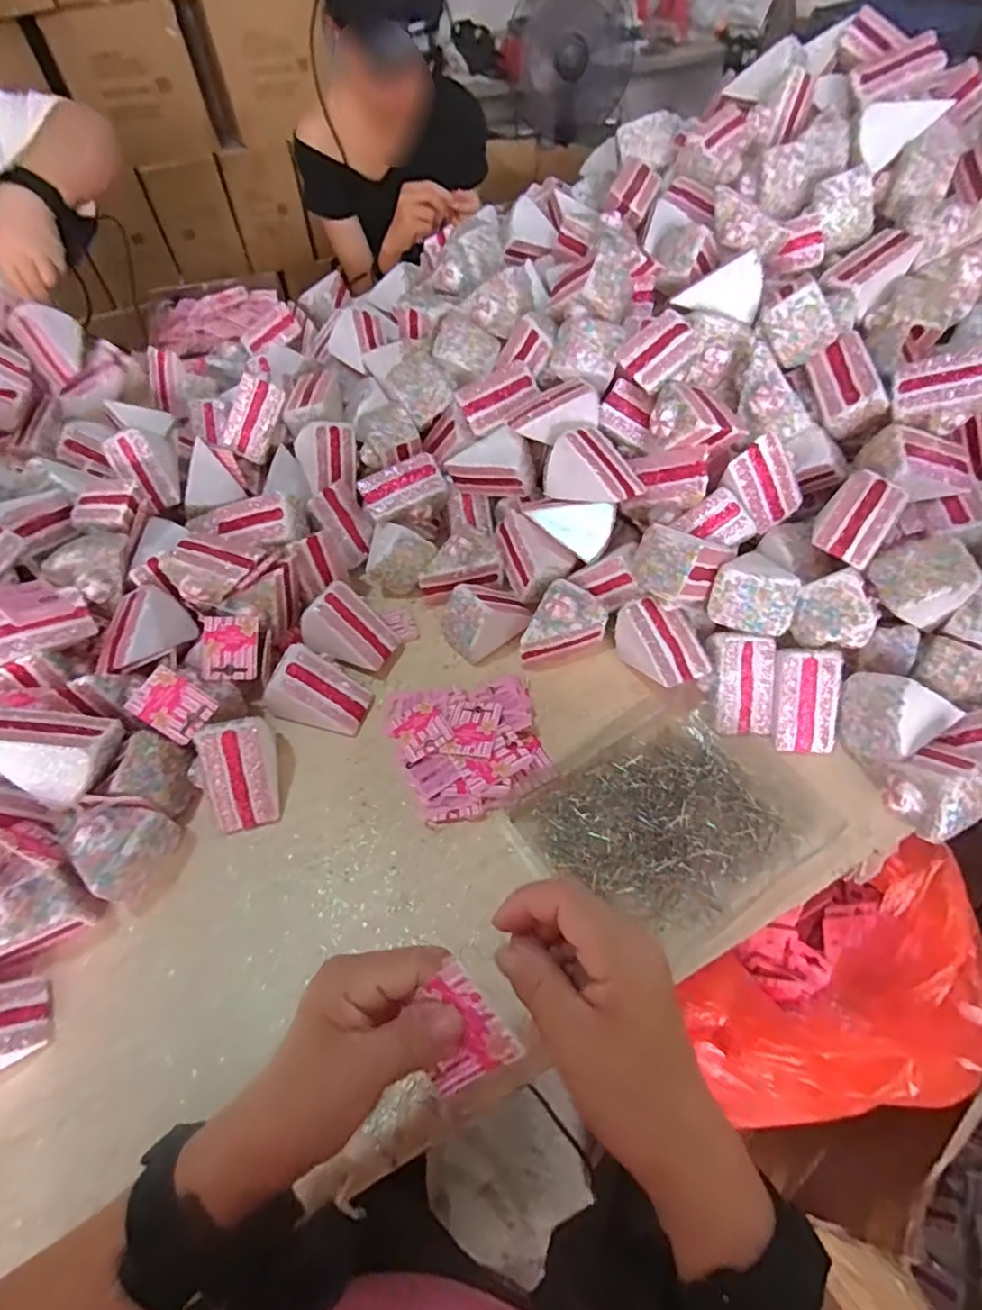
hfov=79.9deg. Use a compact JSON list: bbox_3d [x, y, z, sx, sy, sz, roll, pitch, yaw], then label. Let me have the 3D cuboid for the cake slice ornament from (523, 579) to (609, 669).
[{"bbox_3d":[0.073,-0.024,0.572,0.064,0.060,0.082,21,57,17],"label":"cake slice ornament"}]

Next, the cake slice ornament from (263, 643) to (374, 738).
[{"bbox_3d":[-0.159,0.036,0.543,0.078,0.068,0.058,11,55,11],"label":"cake slice ornament"}]

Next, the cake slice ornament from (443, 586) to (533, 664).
[{"bbox_3d":[-0.004,-0.044,0.580,0.092,0.061,0.057,-37,60,-22],"label":"cake slice ornament"}]

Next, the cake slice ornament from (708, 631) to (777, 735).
[{"bbox_3d":[0.225,0.024,0.539,0.052,0.049,0.089,-3,97,6],"label":"cake slice ornament"}]

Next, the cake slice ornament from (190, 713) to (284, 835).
[{"bbox_3d":[-0.212,0.099,0.493,0.063,0.064,0.078,-17,55,-10],"label":"cake slice ornament"}]

